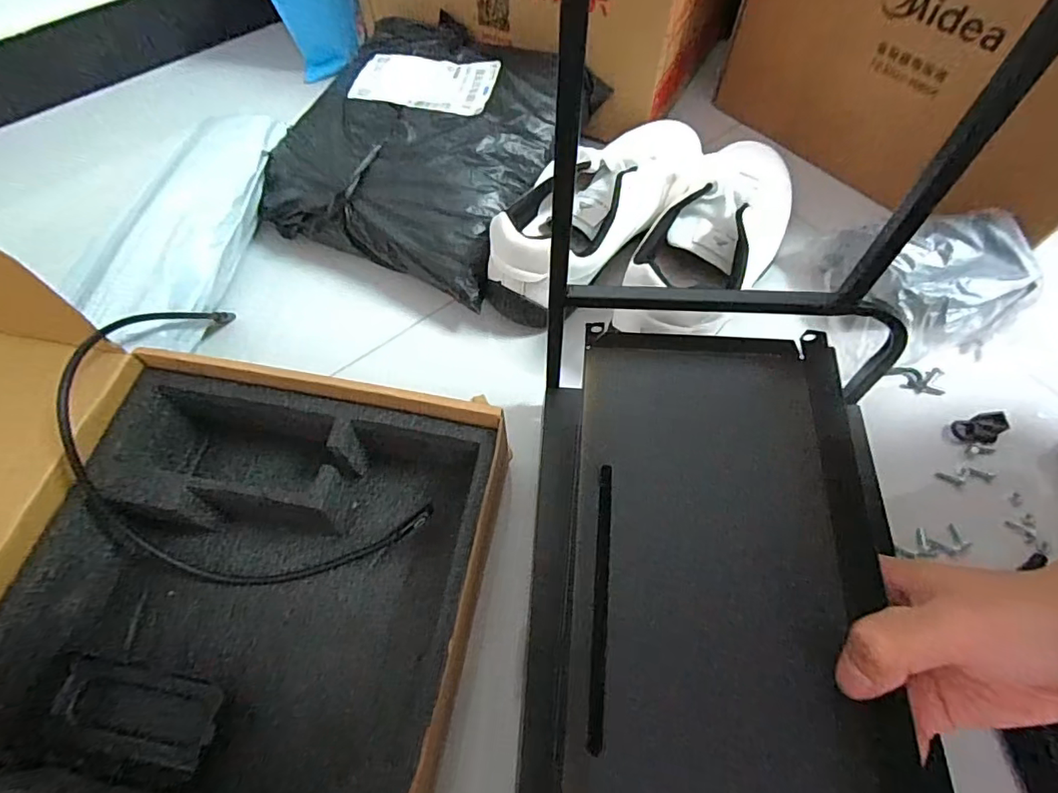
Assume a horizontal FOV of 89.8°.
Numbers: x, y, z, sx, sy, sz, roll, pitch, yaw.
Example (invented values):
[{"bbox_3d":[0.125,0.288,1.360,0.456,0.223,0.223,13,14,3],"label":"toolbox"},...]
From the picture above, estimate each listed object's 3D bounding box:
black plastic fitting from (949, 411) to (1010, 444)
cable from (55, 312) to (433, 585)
[{"bbox_3d":[0.347,0.024,0.406,0.036,0.014,0.021,-12,62,-6],"label":"black plastic fitting"},{"bbox_3d":[-0.212,0.033,0.348,0.265,0.094,0.148,37,68,18],"label":"cable"}]

